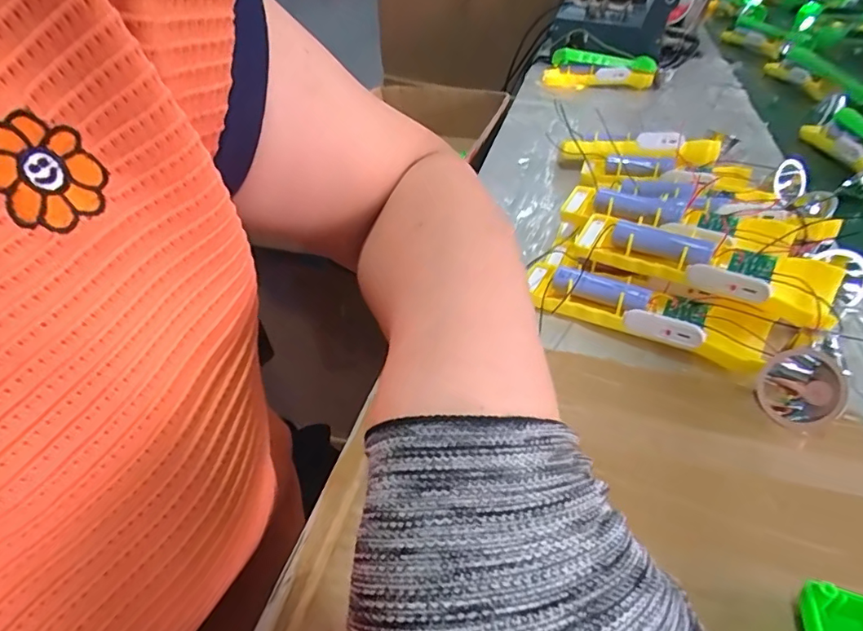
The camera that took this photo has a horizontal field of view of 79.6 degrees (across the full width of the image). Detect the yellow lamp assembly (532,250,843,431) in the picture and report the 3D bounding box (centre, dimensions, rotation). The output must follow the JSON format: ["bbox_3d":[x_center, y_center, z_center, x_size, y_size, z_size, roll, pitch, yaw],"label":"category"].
[{"bbox_3d":[0.157,0.004,0.337,0.188,0.034,0.063,31,47,30],"label":"yellow lamp assembly"}]

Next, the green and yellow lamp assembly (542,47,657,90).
[{"bbox_3d":[0.269,-0.393,0.827,0.172,0.046,0.069,8,40,9],"label":"green and yellow lamp assembly"}]

